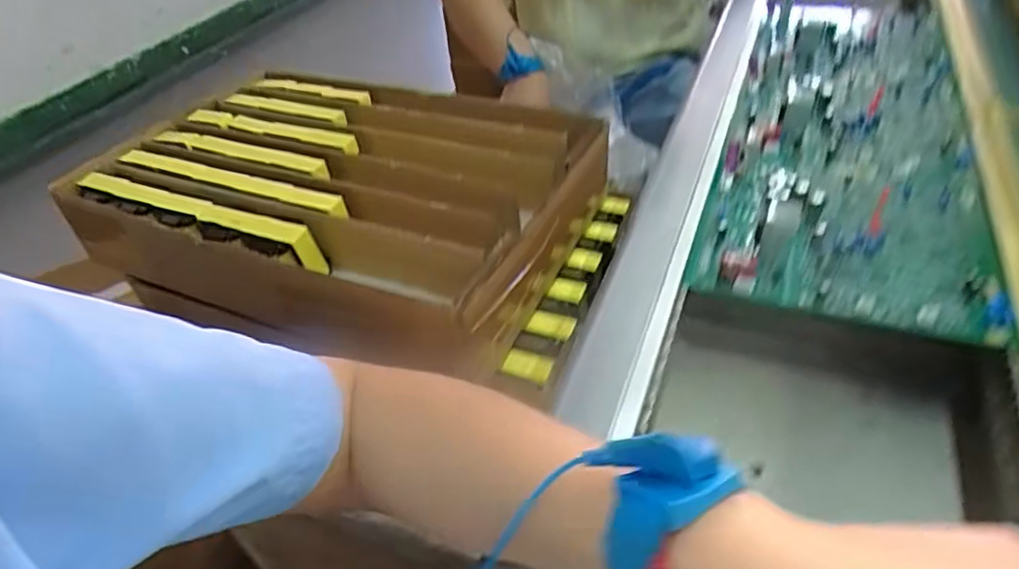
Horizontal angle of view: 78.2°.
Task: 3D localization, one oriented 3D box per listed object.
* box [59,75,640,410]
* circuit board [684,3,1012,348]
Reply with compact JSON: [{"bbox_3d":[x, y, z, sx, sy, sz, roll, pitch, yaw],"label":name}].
[{"bbox_3d":[-0.123,-0.065,0.493,0.384,0.082,0.239,15,45,24],"label":"box"},{"bbox_3d":[0.304,-0.160,0.564,0.181,0.027,0.530,13,44,19],"label":"circuit board"}]

